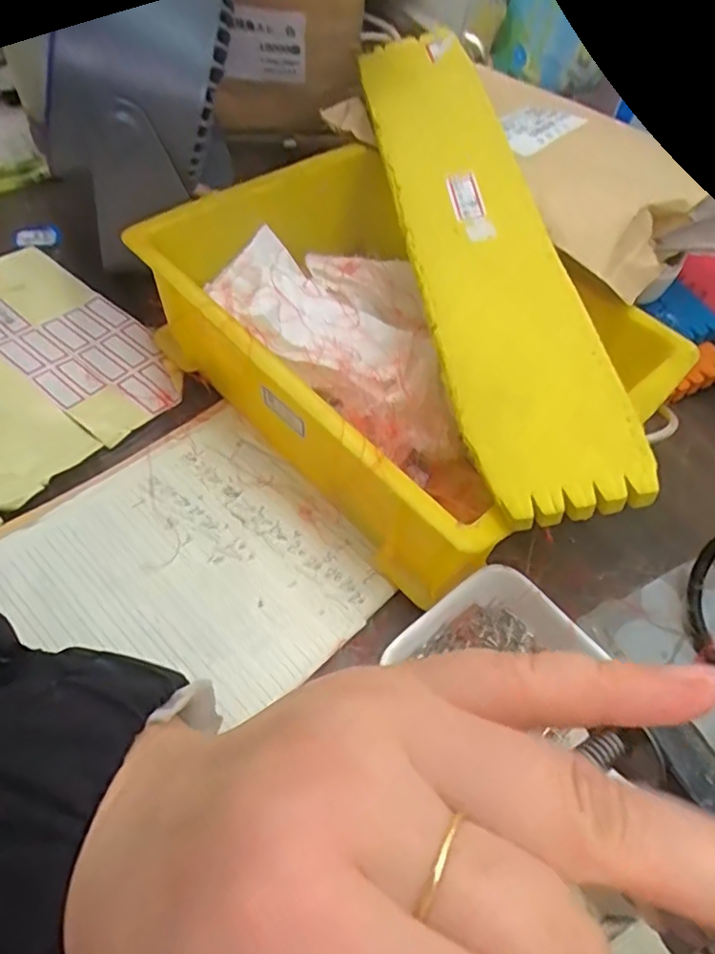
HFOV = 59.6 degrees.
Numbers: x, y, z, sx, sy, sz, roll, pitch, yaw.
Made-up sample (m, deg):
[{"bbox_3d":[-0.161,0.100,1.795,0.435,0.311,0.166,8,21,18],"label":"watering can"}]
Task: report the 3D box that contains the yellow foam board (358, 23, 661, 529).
[{"bbox_3d":[0.054,-0.132,0.312,0.065,0.016,0.338,-5,57,-7],"label":"yellow foam board"}]

